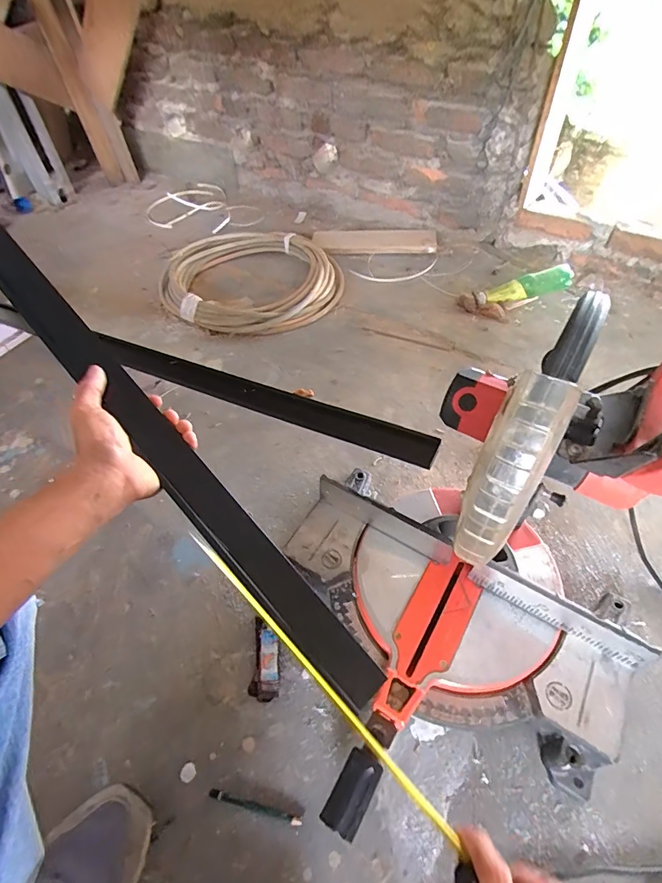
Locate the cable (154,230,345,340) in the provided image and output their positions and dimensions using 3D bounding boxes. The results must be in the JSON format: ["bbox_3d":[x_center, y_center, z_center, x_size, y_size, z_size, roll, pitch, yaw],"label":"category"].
[{"bbox_3d":[-0.221,-0.436,1.147,0.416,0.068,0.473,-32,57,-19],"label":"cable"}]

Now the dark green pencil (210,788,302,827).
[{"bbox_3d":[-0.087,0.418,0.493,0.109,0.004,0.009,9,53,11],"label":"dark green pencil"}]

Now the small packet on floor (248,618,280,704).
[{"bbox_3d":[-0.089,0.294,0.587,0.036,0.015,0.102,-3,52,2],"label":"small packet on floor"}]

